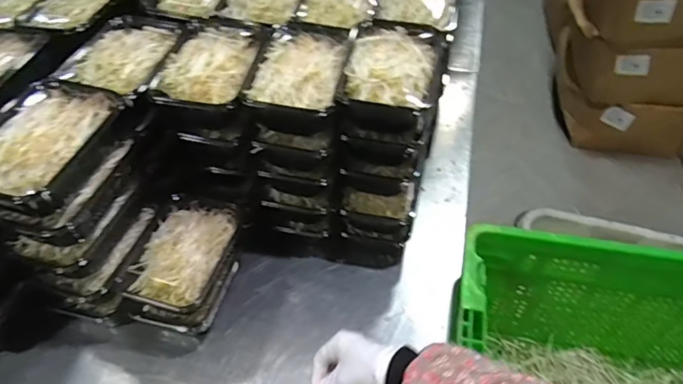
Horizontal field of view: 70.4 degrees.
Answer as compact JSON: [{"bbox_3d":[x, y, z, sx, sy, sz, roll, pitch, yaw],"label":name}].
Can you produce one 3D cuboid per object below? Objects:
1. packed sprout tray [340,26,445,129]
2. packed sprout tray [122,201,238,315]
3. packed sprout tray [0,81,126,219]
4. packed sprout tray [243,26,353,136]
[{"bbox_3d":[0.071,-0.157,0.656,0.118,0.059,0.181,9,50,10],"label":"packed sprout tray"},{"bbox_3d":[-0.221,0.092,0.704,0.114,0.055,0.188,7,50,8],"label":"packed sprout tray"},{"bbox_3d":[-0.352,-0.053,0.582,0.129,0.066,0.194,14,51,14],"label":"packed sprout tray"},{"bbox_3d":[-0.056,-0.157,0.677,0.122,0.066,0.179,6,49,7],"label":"packed sprout tray"}]

